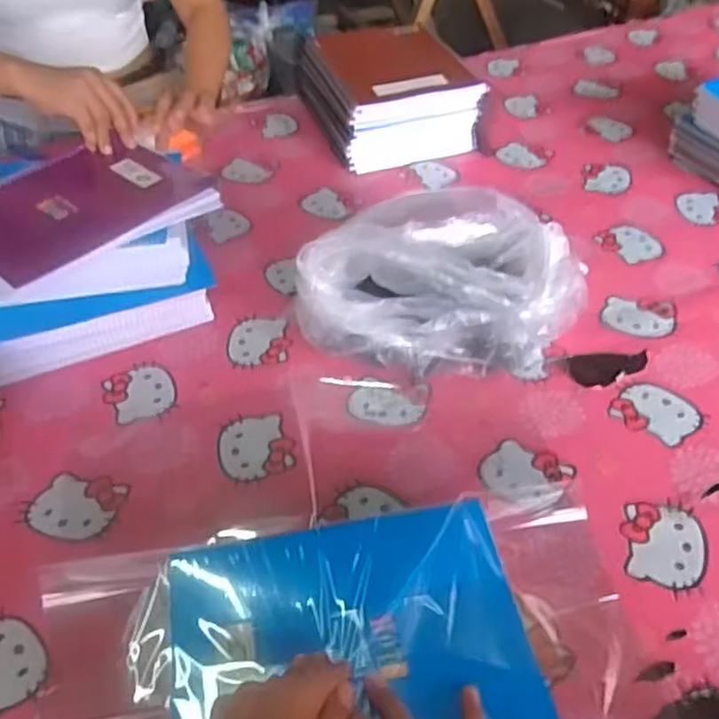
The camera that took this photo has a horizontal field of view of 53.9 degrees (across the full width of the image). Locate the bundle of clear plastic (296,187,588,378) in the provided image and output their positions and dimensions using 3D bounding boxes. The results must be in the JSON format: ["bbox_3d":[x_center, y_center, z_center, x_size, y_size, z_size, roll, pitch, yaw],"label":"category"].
[{"bbox_3d":[0.097,-0.094,0.789,0.298,0.138,0.218,3,45,7],"label":"bundle of clear plastic"}]

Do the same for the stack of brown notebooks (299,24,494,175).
[{"bbox_3d":[0.042,-0.416,1.130,0.217,0.117,0.247,-18,46,-14],"label":"stack of brown notebooks"}]

